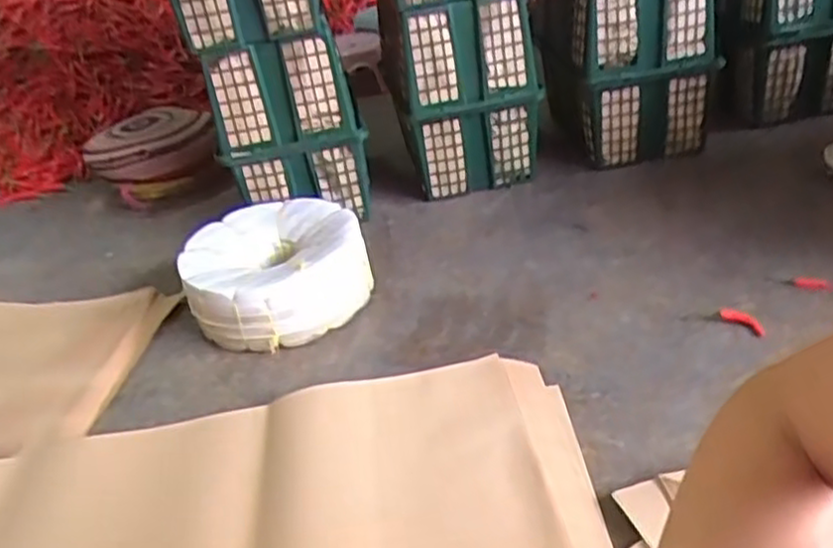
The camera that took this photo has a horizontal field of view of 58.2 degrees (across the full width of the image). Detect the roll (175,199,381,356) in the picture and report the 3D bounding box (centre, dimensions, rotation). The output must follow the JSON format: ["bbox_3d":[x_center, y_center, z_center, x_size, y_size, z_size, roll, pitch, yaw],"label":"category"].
[{"bbox_3d":[-0.264,-0.013,1.399,0.326,0.136,0.316,-6,29,3],"label":"roll"}]

